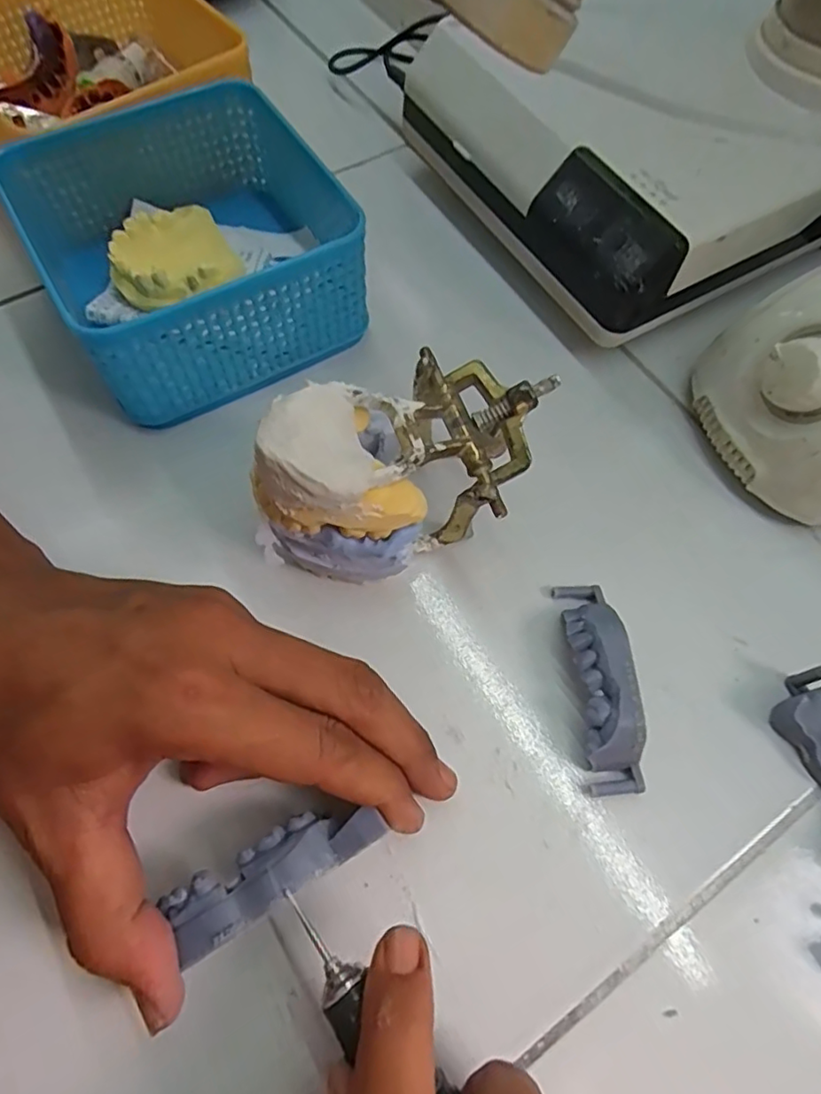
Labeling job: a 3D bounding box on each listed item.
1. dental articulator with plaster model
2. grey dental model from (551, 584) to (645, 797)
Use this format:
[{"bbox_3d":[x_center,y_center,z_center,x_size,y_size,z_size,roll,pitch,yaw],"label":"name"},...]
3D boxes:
[{"bbox_3d":[-0.003,-0.027,0.234,0.117,0.079,0.066,-31,71,-15],"label":"dental articulator with plaster model"},{"bbox_3d":[0.074,0.052,0.233,0.020,0.023,0.081,-3,66,-4],"label":"grey dental model"}]

